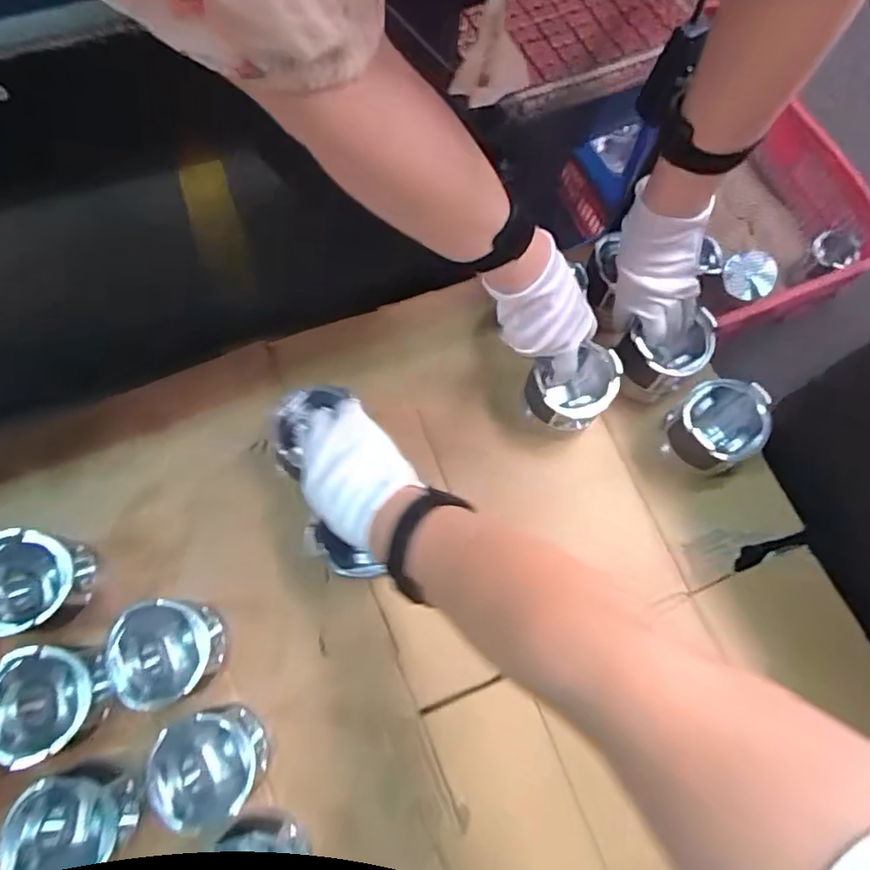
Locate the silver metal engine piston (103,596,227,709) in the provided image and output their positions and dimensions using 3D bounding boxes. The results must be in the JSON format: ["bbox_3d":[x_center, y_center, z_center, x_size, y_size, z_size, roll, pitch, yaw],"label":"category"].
[{"bbox_3d":[-0.229,0.192,0.498,0.084,0.074,0.087,0,71,-1],"label":"silver metal engine piston"}]

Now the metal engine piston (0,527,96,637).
[{"bbox_3d":[-0.351,0.132,0.509,0.078,0.087,0.085,-4,71,-2],"label":"metal engine piston"}]

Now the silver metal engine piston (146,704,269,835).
[{"bbox_3d":[-0.181,0.272,0.478,0.079,0.084,0.081,0,71,-1],"label":"silver metal engine piston"}]

